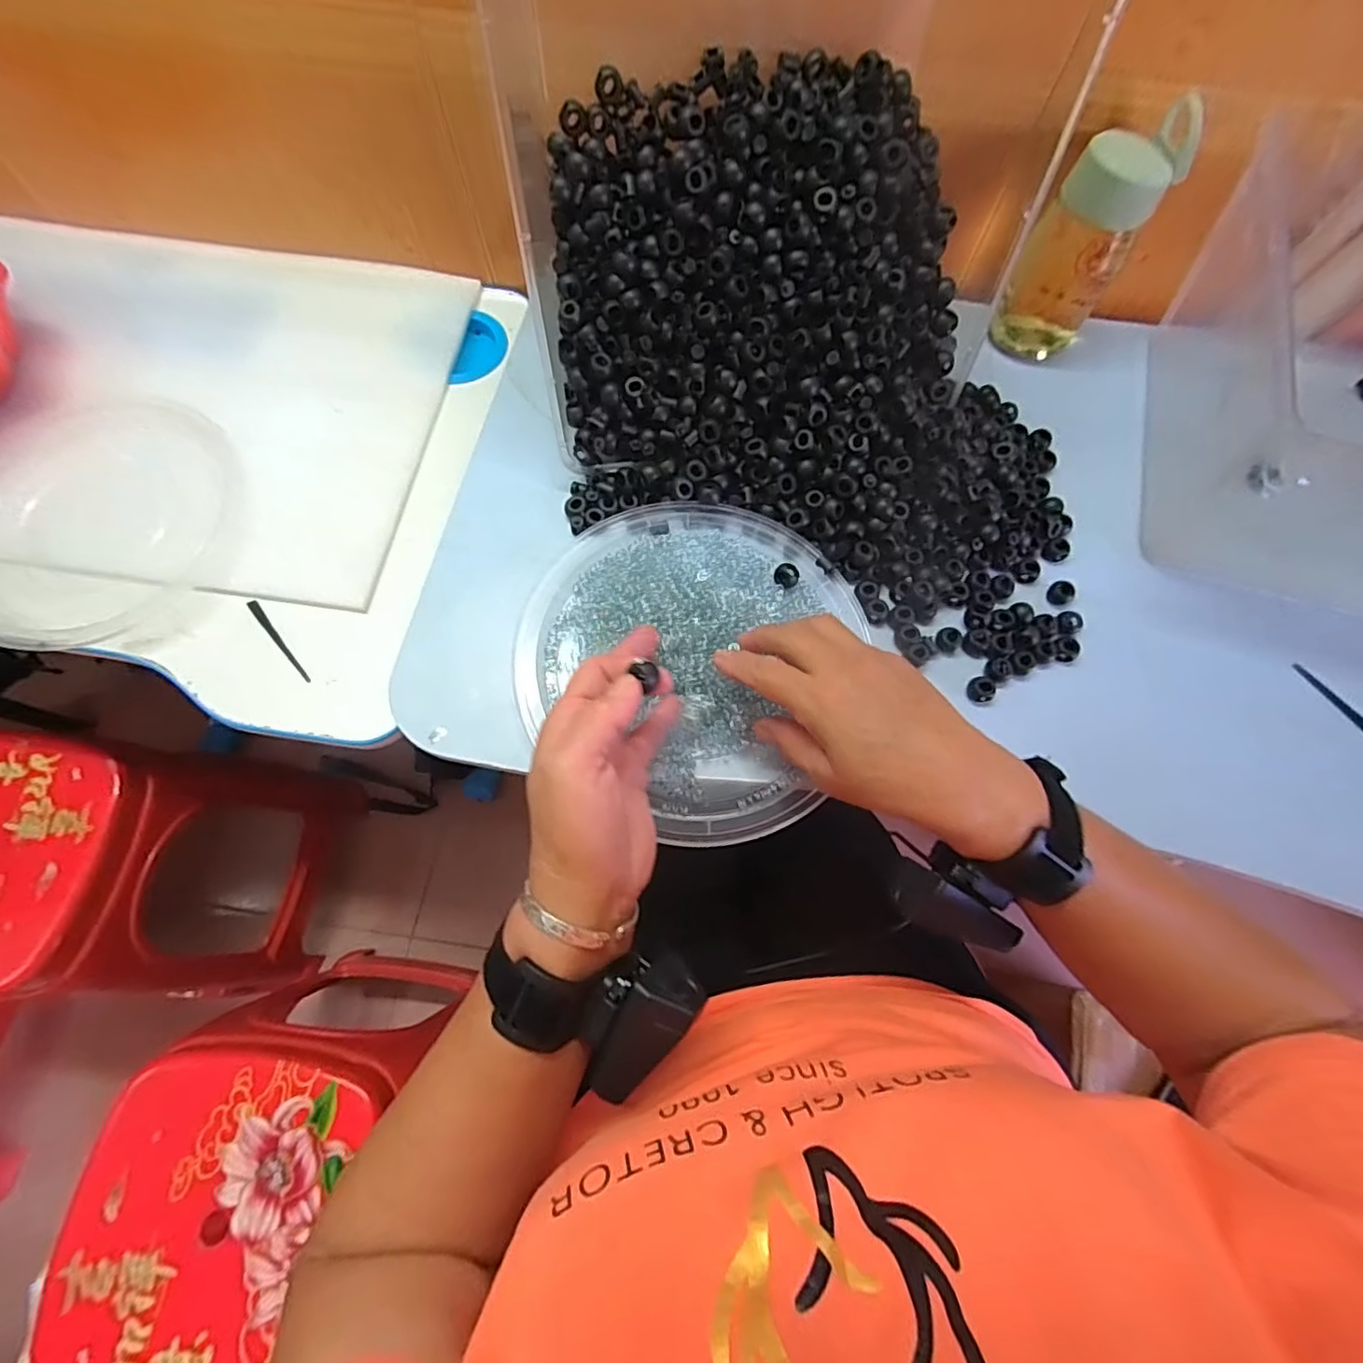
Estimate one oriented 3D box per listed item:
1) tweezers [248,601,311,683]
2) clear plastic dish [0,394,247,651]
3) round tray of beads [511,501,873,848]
[{"bbox_3d":[-0.320,-0.032,0.473,0.007,0.009,0.084,-37,76,-13],"label":"tweezers"},{"bbox_3d":[-0.476,-0.135,0.484,0.214,0.026,0.219,0,71,-1],"label":"clear plastic dish"},{"bbox_3d":[0.003,-0.027,0.399,0.217,0.029,0.230,0,71,-1],"label":"round tray of beads"}]

